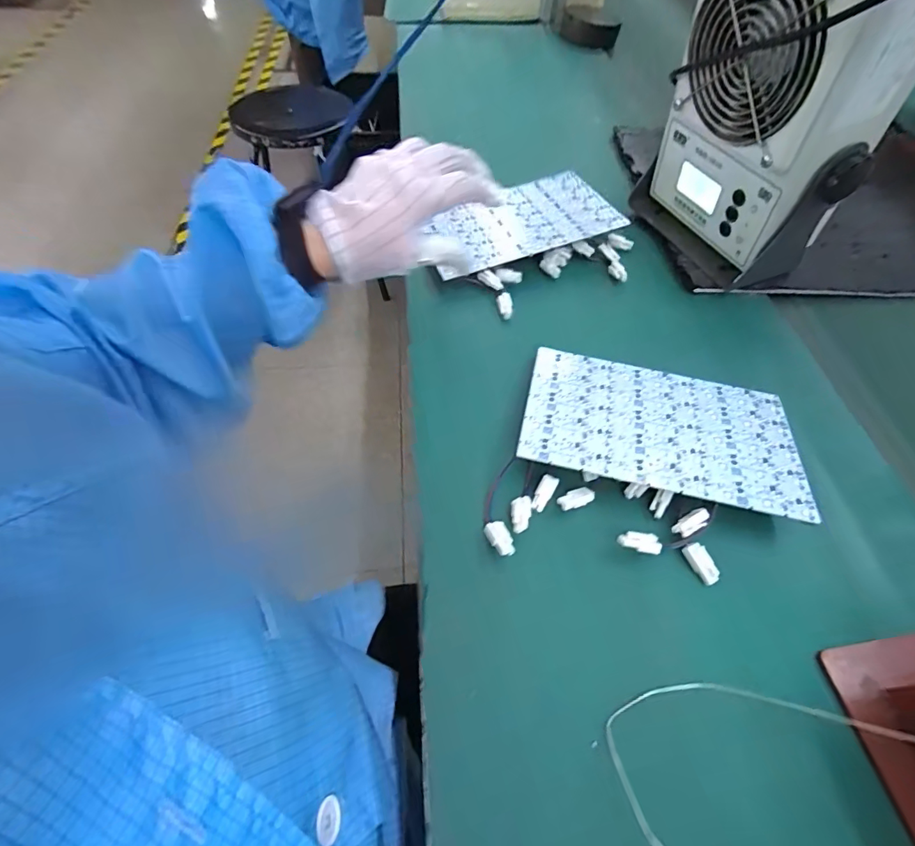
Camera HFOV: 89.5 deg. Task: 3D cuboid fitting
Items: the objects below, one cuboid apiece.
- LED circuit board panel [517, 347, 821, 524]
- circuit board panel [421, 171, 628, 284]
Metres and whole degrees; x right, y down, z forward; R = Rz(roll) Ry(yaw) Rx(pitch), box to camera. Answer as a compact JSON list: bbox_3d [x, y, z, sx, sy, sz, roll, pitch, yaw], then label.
[{"bbox_3d":[0.149,0.000,0.342,0.193,0.004,0.118,12,47,6],"label":"LED circuit board panel"},{"bbox_3d":[0.061,-0.208,0.474,0.191,0.007,0.113,-19,54,-8],"label":"circuit board panel"}]

